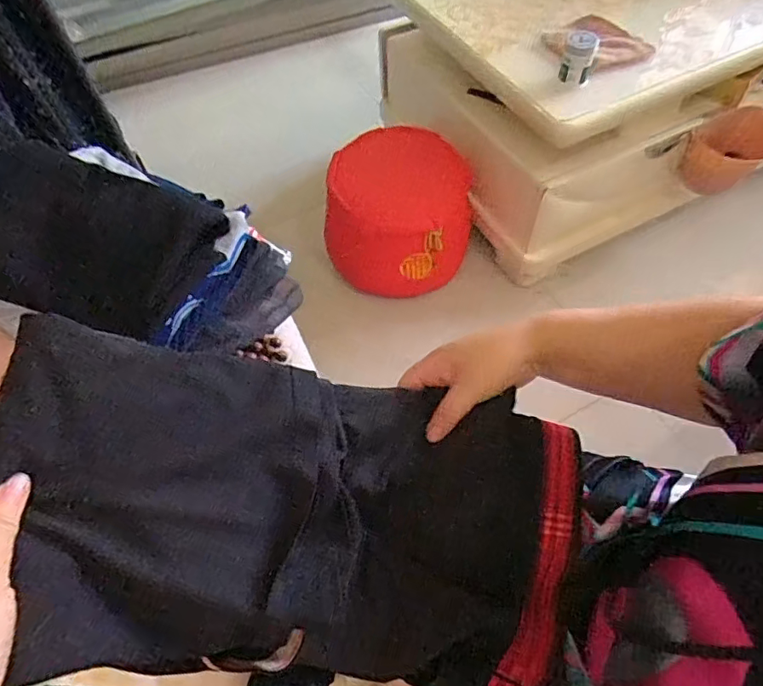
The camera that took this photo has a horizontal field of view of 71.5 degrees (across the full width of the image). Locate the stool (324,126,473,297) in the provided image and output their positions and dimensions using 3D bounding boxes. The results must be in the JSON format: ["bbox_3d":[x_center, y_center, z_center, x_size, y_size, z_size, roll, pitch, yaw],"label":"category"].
[{"bbox_3d":[0.043,-0.287,1.202,0.299,0.256,0.263,18,61,14],"label":"stool"}]

